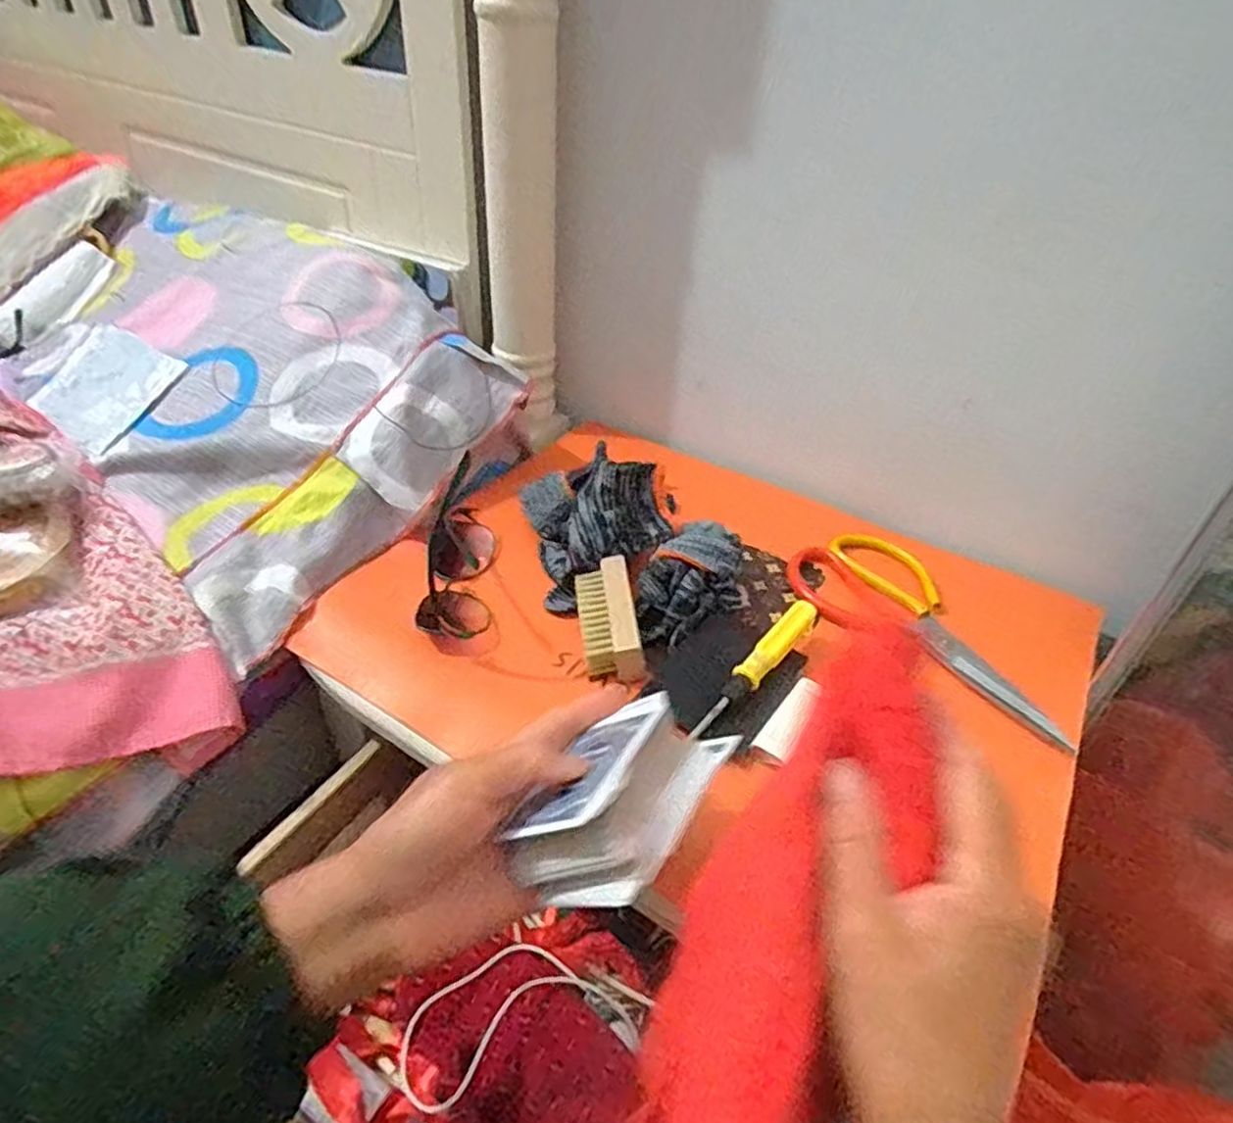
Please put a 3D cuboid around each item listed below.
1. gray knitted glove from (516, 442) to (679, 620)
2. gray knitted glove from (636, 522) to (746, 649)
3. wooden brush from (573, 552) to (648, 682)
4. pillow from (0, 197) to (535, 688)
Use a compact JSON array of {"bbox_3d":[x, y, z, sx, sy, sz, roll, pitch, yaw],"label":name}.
[{"bbox_3d":[-0.014,-0.037,0.557,0.106,0.081,0.129,-8,41,-14],"label":"gray knitted glove"},{"bbox_3d":[0.058,0.015,0.522,0.069,0.037,0.110,26,44,24],"label":"gray knitted glove"},{"bbox_3d":[-0.007,0.044,0.497,0.040,0.036,0.097,-4,40,-10],"label":"wooden brush"},{"bbox_3d":[-0.347,-0.190,0.662,0.548,0.150,0.306,34,48,31],"label":"pillow"}]

